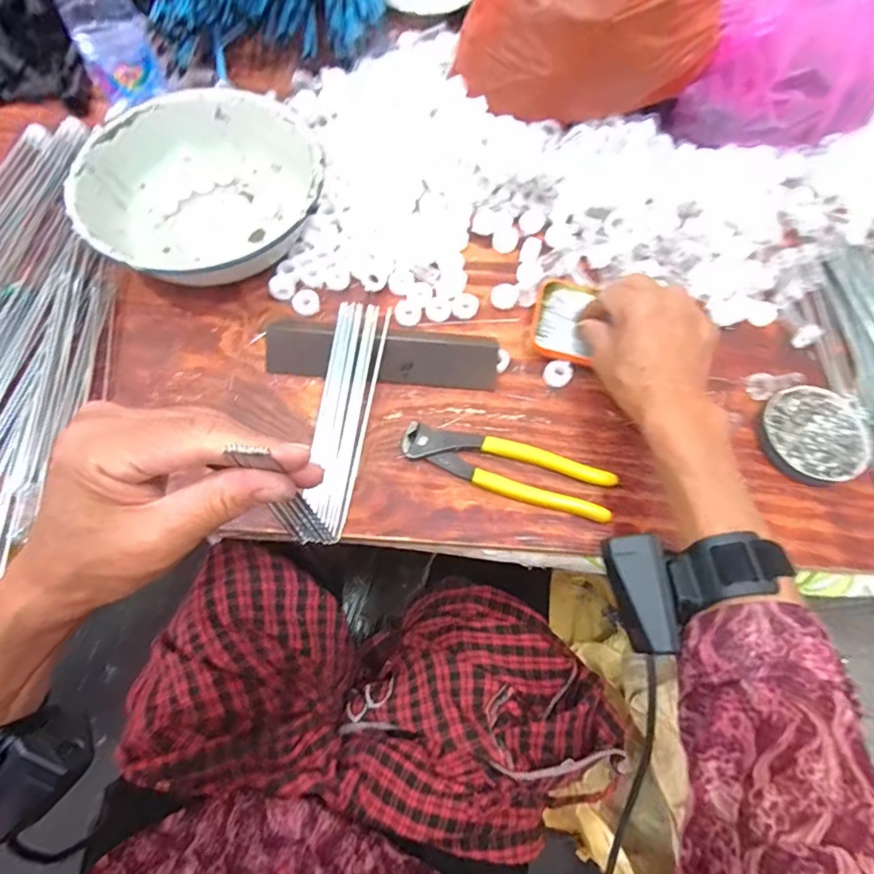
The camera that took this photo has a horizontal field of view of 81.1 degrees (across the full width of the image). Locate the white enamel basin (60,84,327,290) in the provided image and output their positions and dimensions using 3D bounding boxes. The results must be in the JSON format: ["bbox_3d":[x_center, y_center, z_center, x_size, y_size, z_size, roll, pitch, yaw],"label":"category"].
[{"bbox_3d":[-0.214,-0.226,0.465,0.200,0.055,0.185,-41,74,-16],"label":"white enamel basin"}]

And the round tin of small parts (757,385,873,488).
[{"bbox_3d":[0.311,-0.004,0.418,0.090,0.013,0.080,-28,71,-12],"label":"round tin of small parts"}]

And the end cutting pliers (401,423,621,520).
[{"bbox_3d":[0.056,0.024,0.404,0.165,0.013,0.043,16,68,5],"label":"end cutting pliers"}]

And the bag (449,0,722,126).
[{"bbox_3d":[0.139,-0.388,0.470,0.236,0.150,0.128,10,68,3],"label":"bag"}]

